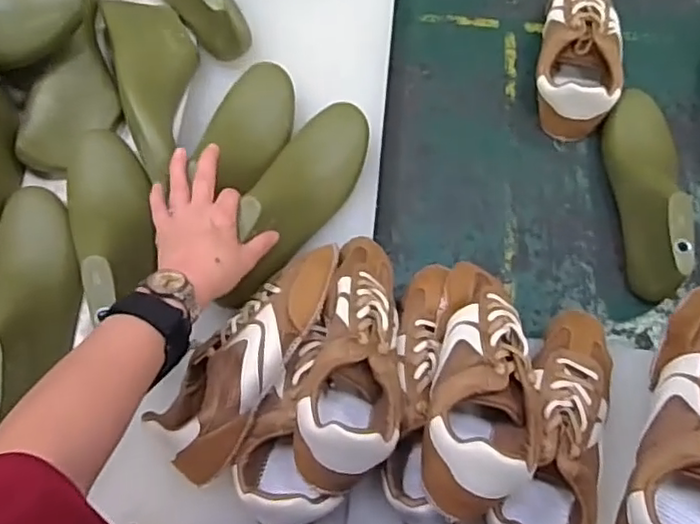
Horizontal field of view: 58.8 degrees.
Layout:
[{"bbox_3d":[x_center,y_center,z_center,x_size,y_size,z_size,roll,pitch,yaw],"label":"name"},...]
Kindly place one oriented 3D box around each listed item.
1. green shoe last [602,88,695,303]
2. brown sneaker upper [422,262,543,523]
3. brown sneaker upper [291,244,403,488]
[{"bbox_3d":[0.329,-0.085,0.687,0.078,0.091,0.244,7,73,3],"label":"green shoe last"},{"bbox_3d":[0.116,0.093,0.545,0.096,0.074,0.230,4,51,2],"label":"brown sneaker upper"},{"bbox_3d":[0.009,0.075,0.548,0.083,0.090,0.232,8,57,3],"label":"brown sneaker upper"}]

